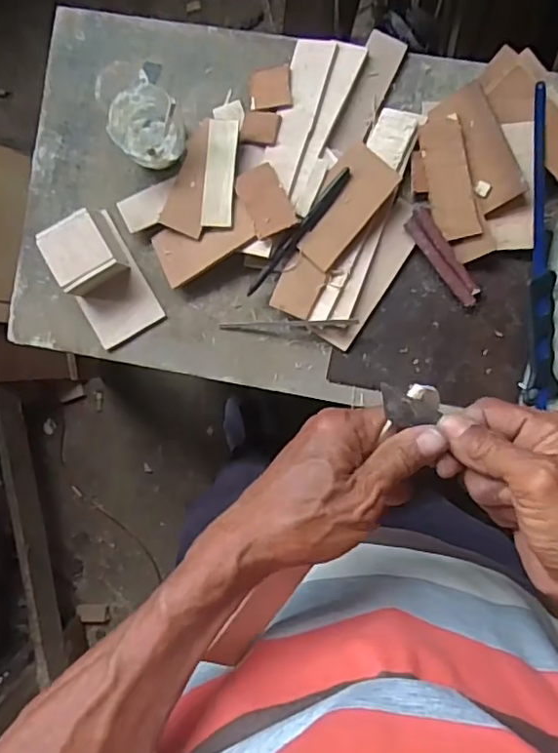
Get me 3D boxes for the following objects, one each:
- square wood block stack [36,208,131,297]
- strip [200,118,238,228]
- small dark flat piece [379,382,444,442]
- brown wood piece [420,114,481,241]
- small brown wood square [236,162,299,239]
[{"bbox_3d":[-0.193,-0.122,0.604,0.063,0.053,0.071,-30,90,6],"label":"square wood block stack"},{"bbox_3d":[-0.058,-0.199,0.590,0.030,0.006,0.102,6,94,10],"label":"strip"},{"bbox_3d":[0.074,0.016,0.332,0.030,0.009,0.025,-8,92,6],"label":"small dark flat piece"},{"bbox_3d":[0.160,-0.186,0.569,0.039,0.004,0.112,-10,93,29],"label":"brown wood piece"},{"bbox_3d":[-0.013,-0.169,0.579,0.040,0.005,0.070,-25,75,3],"label":"small brown wood square"}]

